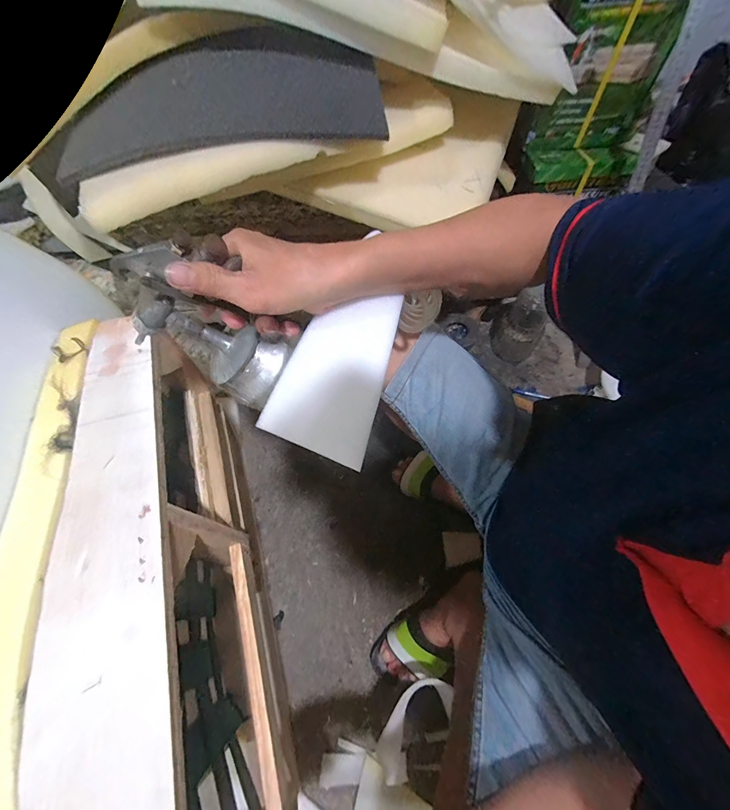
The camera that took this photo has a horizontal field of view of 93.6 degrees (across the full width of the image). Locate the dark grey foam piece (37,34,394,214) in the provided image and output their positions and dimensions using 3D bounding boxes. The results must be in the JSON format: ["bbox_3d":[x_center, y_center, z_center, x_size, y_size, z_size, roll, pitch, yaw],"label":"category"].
[{"bbox_3d":[-0.238,-0.443,0.513,0.512,0.089,0.193,-13,63,-4],"label":"dark grey foam piece"}]

